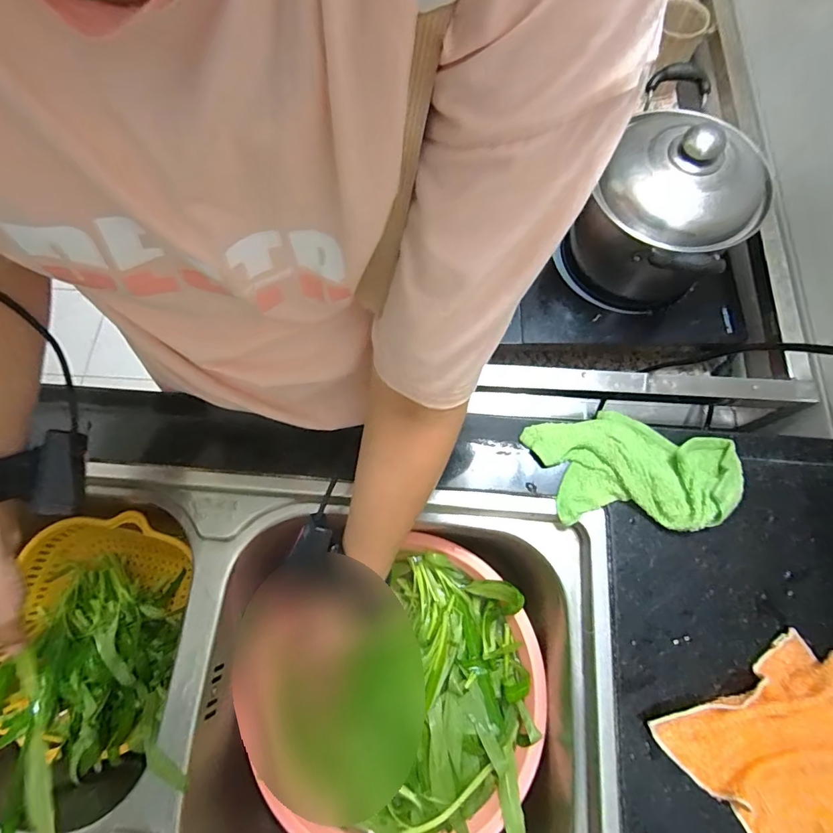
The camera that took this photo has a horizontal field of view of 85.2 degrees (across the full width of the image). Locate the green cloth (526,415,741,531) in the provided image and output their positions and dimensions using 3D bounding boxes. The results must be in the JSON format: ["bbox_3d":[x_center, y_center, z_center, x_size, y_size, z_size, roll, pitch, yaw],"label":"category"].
[{"bbox_3d":[0.207,0.049,0.432,0.194,0.025,0.104,3,71,3],"label":"green cloth"}]

